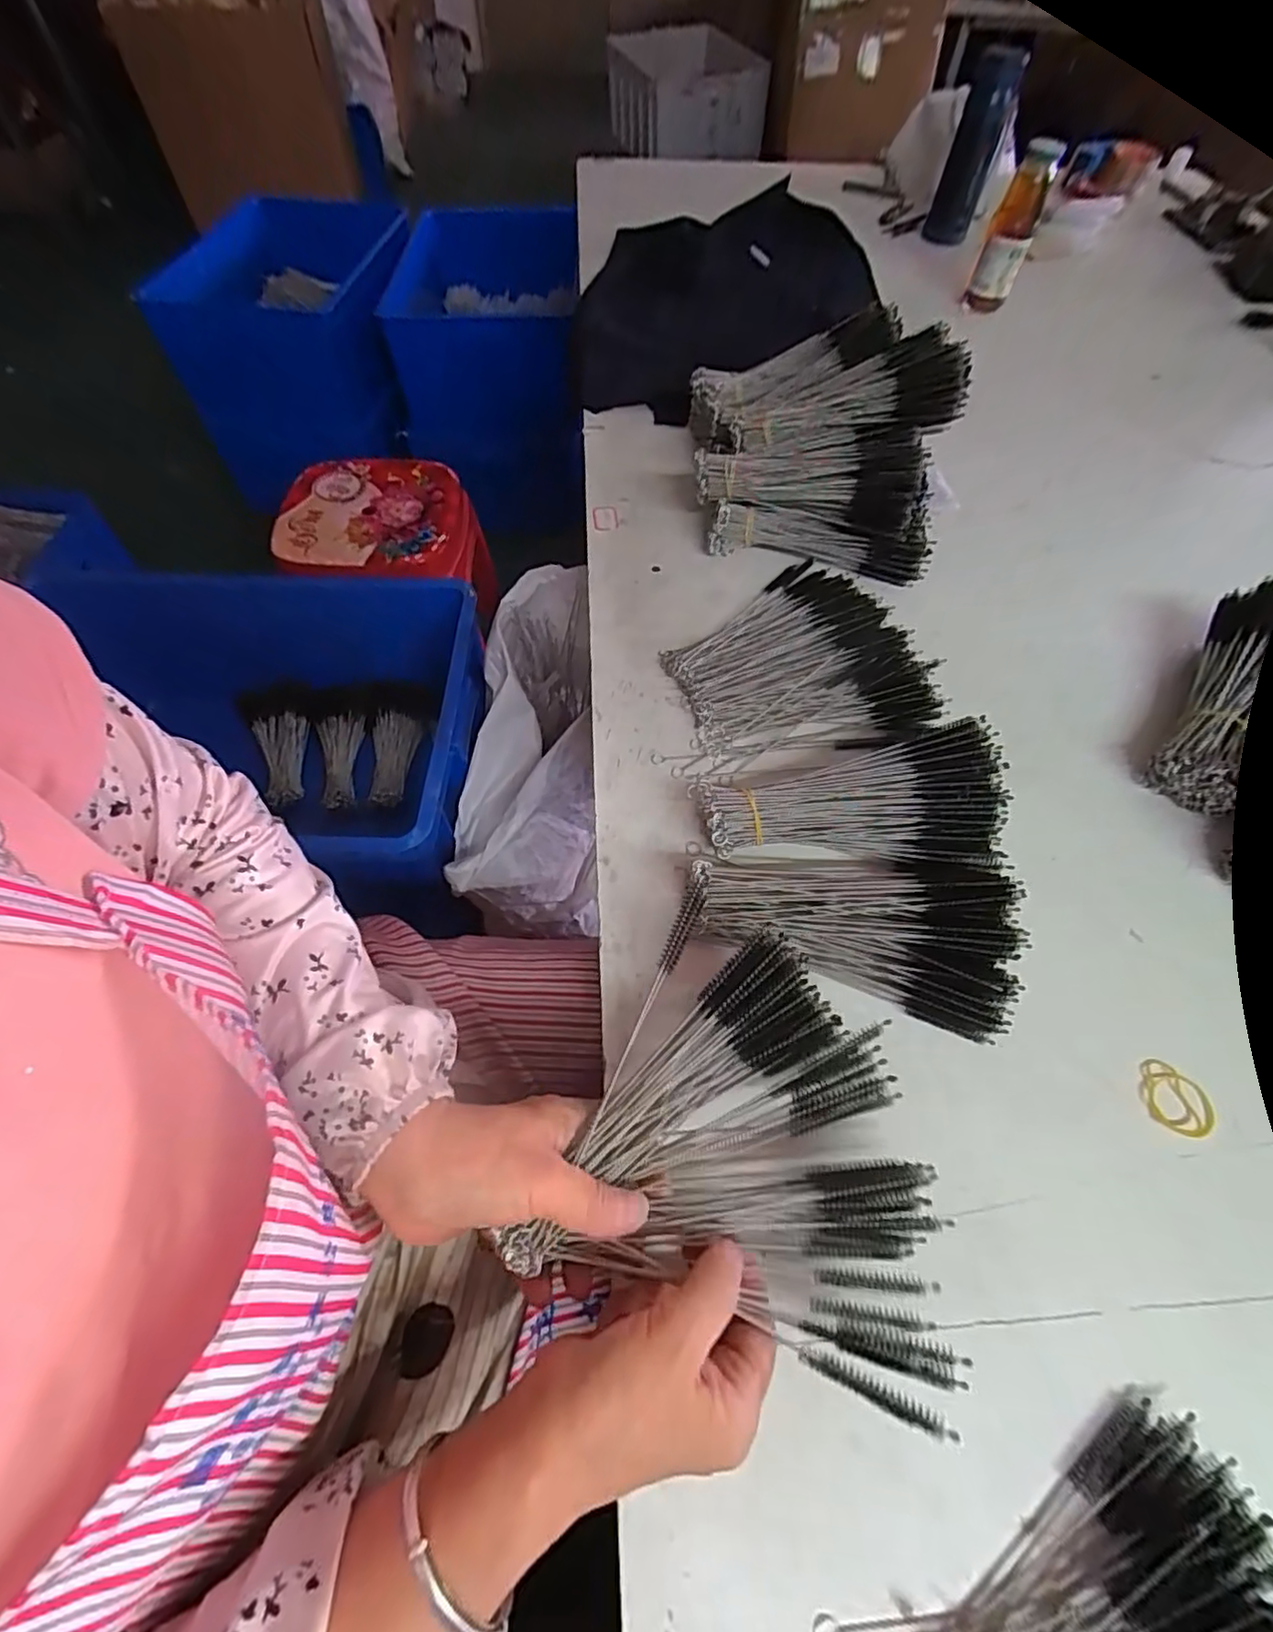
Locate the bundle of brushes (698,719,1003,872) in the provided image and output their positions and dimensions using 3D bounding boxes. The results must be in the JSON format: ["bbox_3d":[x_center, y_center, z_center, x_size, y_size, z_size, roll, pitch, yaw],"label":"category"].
[{"bbox_3d":[0.147,-0.001,0.424,0.197,0.068,0.085,-8,59,-5],"label":"bundle of brushes"}]

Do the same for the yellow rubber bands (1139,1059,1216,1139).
[{"bbox_3d":[0.319,0.166,0.366,0.039,0.004,0.037,20,61,12],"label":"yellow rubber bands"}]

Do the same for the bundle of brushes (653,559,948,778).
[{"bbox_3d":[0.122,-0.139,0.531,0.219,0.024,0.200,-9,59,-5],"label":"bundle of brushes"}]

